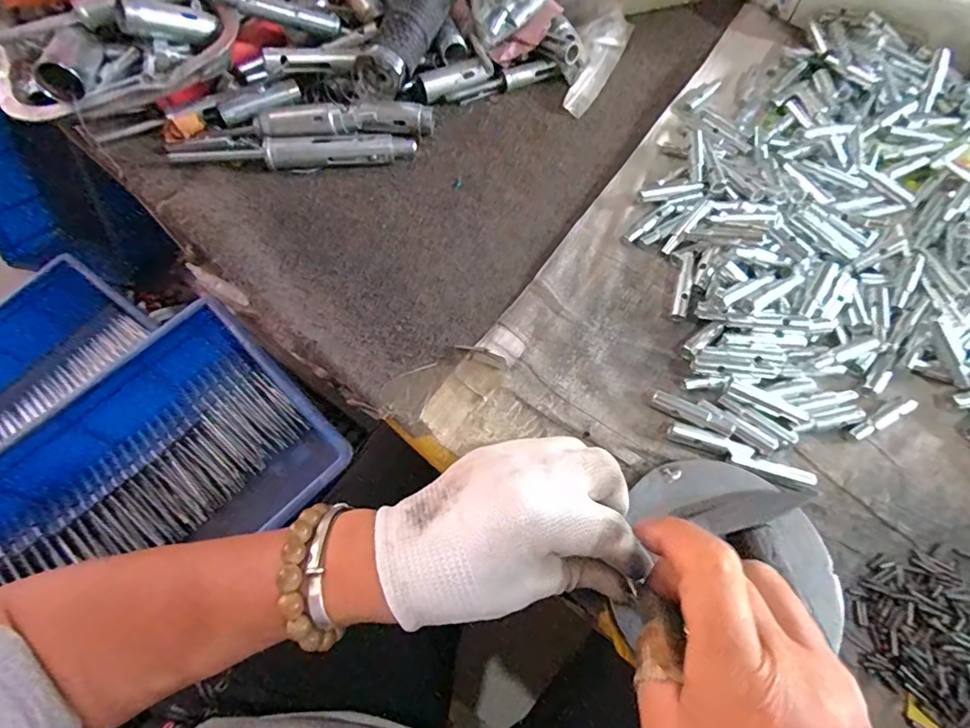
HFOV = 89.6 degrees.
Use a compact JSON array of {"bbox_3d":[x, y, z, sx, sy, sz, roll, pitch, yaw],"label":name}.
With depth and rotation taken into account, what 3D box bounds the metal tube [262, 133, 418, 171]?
[{"bbox_3d":[-0.118,-0.177,0.405,0.118,0.024,0.025,-6,64,-4],"label":"metal tube"}]

